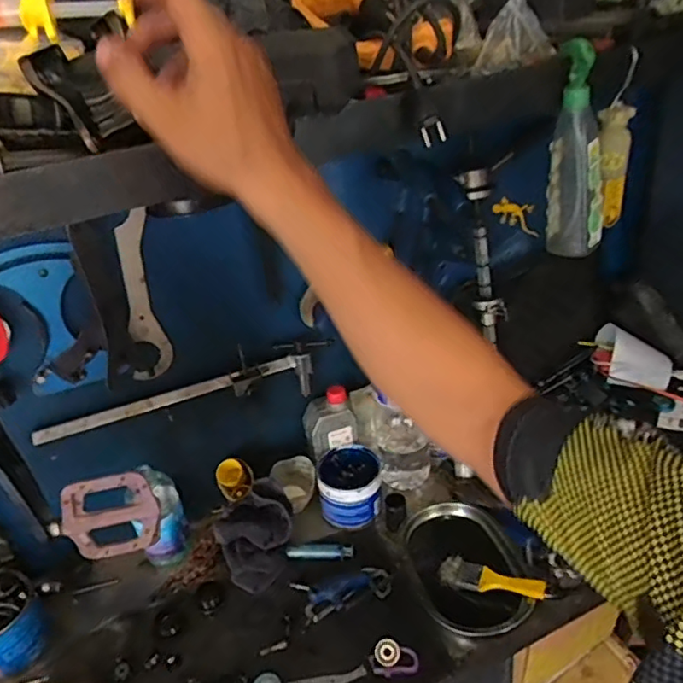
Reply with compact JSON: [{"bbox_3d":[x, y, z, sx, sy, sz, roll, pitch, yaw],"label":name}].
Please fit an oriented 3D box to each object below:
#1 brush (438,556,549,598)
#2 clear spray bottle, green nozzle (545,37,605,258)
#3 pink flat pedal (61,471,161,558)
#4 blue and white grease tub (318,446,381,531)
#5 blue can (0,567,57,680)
[{"bbox_3d":[0.200,0.322,0.766,0.140,0.014,0.041,7,52,34],"label":"brush"},{"bbox_3d":[0.279,-0.221,0.666,0.063,0.234,0.050,3,33,17],"label":"clear spray bottle, green nozzle"},{"bbox_3d":[-0.251,0.190,0.621,0.095,0.098,0.021,-16,32,-13],"label":"pink flat pedal"},{"bbox_3d":[0.015,0.233,0.915,0.096,0.080,0.103,-6,31,3],"label":"blue and white grease tub"},{"bbox_3d":[-0.452,0.379,0.761,0.098,0.102,0.090,-6,31,3],"label":"blue can"}]

